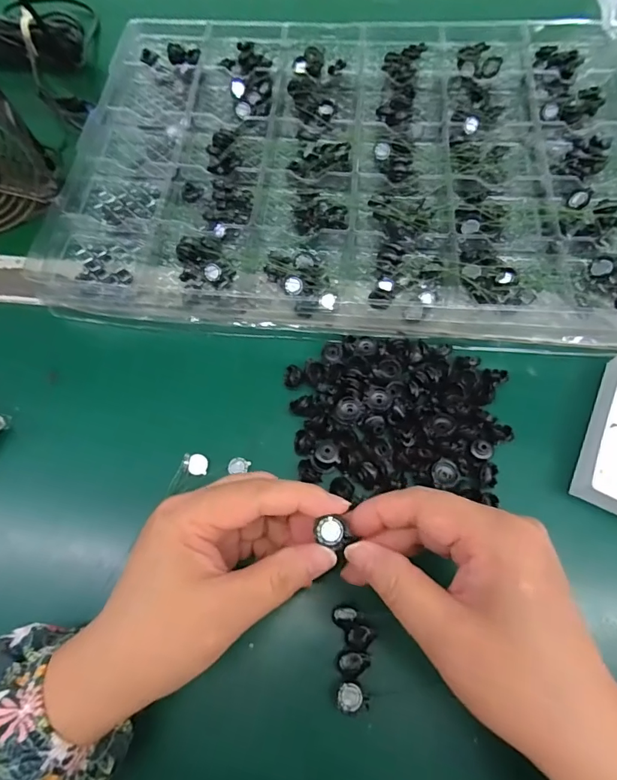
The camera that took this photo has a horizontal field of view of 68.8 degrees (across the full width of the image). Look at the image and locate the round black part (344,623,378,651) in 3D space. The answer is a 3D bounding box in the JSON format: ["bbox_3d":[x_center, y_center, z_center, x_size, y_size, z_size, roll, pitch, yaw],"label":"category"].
[{"bbox_3d":[0.028,0.135,0.245,0.015,0.007,0.013,17,71,8],"label":"round black part"}]

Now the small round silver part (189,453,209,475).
[{"bbox_3d":[-0.070,0.047,0.285,0.011,0.006,0.013,-5,69,0],"label":"small round silver part"}]

